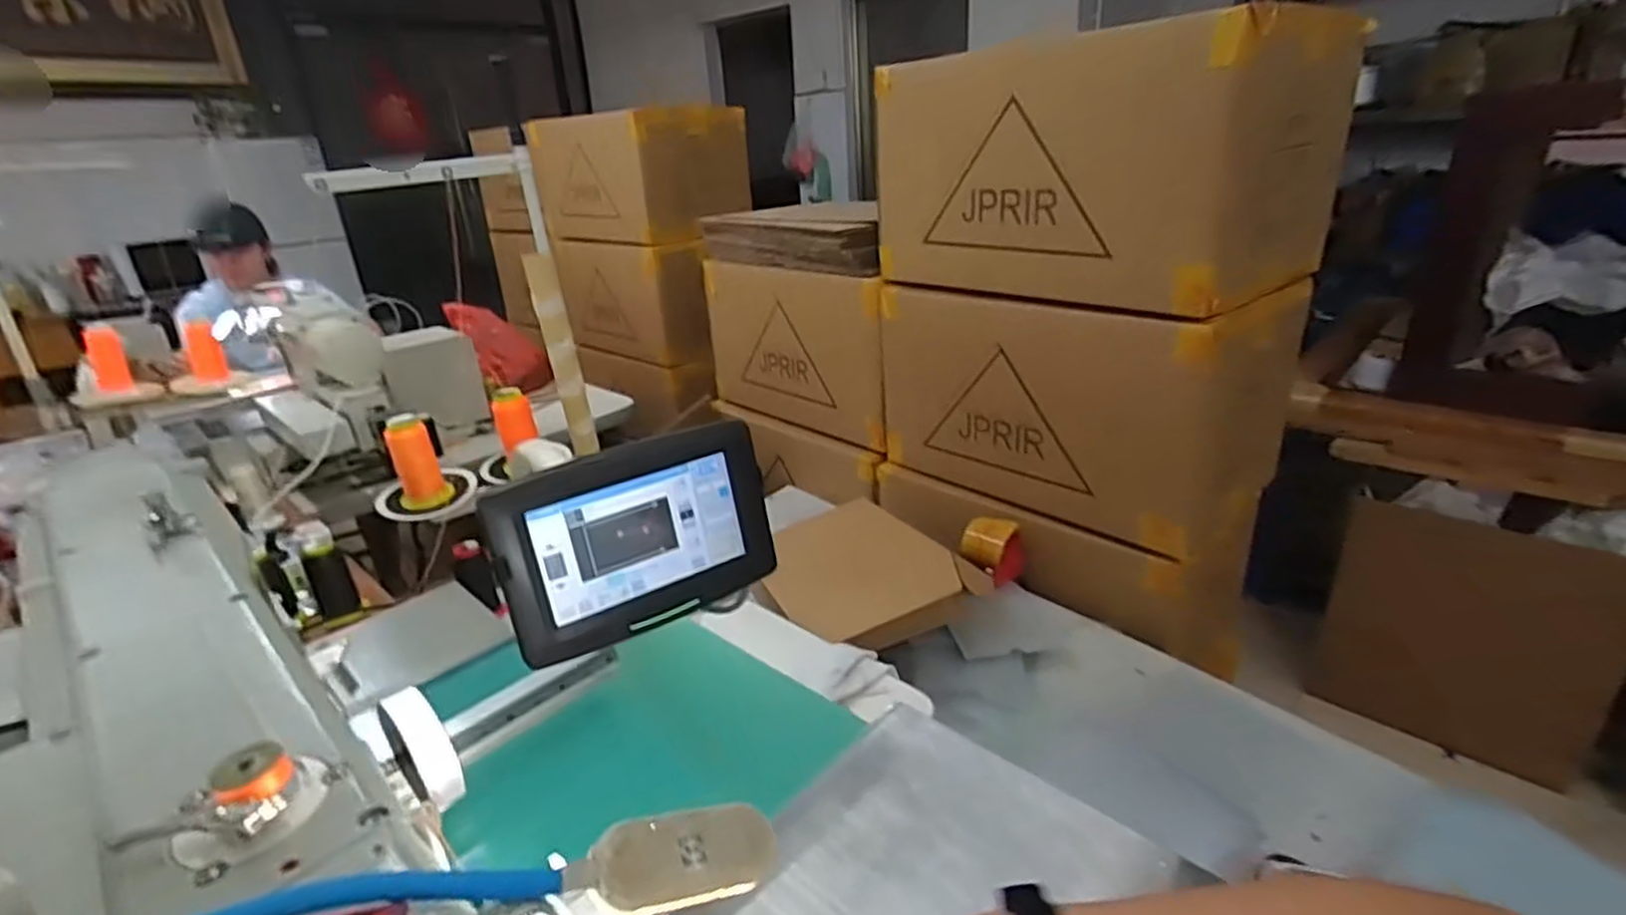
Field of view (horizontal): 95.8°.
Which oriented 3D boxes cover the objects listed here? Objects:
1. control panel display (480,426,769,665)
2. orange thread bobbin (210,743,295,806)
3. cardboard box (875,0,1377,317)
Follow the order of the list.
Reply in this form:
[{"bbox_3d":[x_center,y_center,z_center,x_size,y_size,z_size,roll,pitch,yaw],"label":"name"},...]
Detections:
[{"bbox_3d":[-0.129,0.060,0.557,0.204,0.134,0.032,-18,27,-30],"label":"control panel display"},{"bbox_3d":[-0.225,0.129,0.295,0.020,0.015,0.026,1,24,13],"label":"orange thread bobbin"},{"bbox_3d":[0.438,-0.459,1.183,0.321,0.342,0.600,-21,29,-35],"label":"cardboard box"}]

